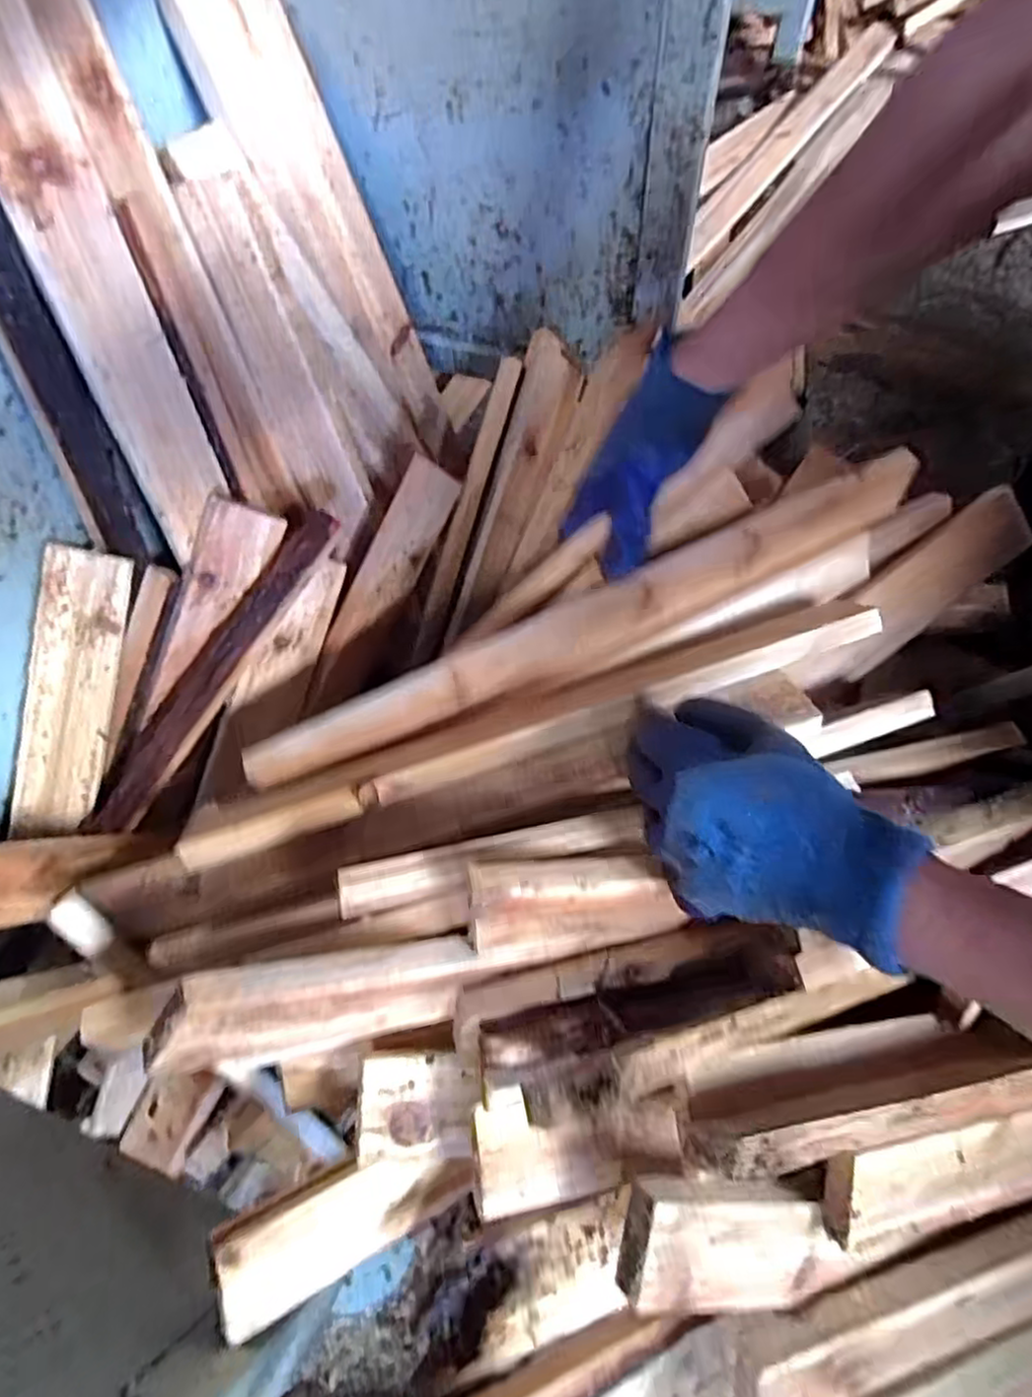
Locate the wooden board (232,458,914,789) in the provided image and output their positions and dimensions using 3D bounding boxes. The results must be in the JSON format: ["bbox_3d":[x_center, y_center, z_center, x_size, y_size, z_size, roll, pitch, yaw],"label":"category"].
[{"bbox_3d":[0.053,-0.053,0.467,0.479,0.048,0.029,-24,69,-5],"label":"wooden board"}]

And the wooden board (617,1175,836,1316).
[{"bbox_3d":[0.103,0.264,0.334,0.108,0.019,0.056,14,86,-19],"label":"wooden board"}]

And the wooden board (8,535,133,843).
[{"bbox_3d":[-0.324,-0.001,0.496,0.053,0.017,0.214,11,101,-26],"label":"wooden board"}]

